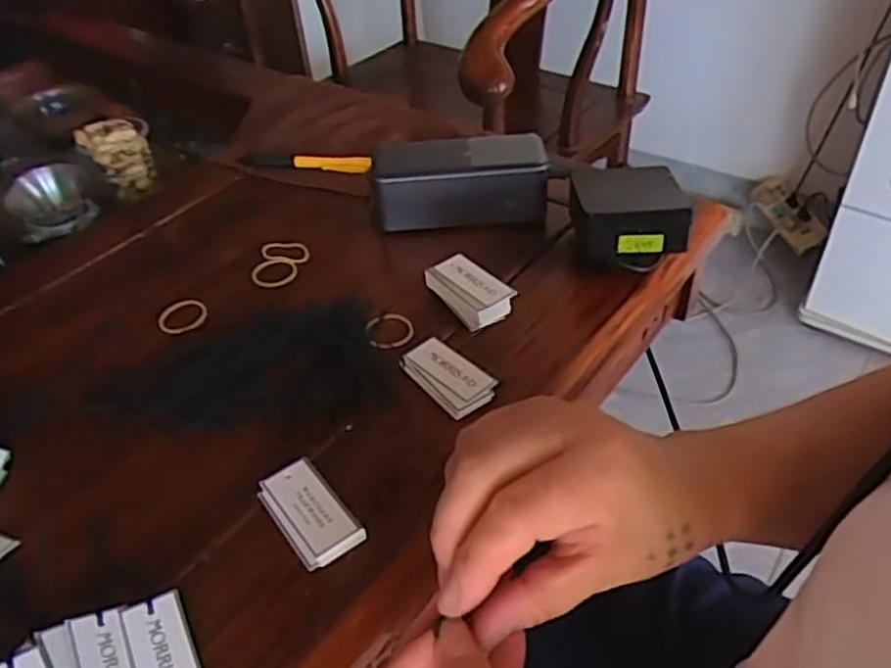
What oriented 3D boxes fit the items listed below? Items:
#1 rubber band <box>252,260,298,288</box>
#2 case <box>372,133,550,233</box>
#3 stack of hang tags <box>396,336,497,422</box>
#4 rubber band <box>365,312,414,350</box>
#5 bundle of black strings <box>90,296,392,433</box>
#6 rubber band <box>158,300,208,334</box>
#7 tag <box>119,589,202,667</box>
[{"bbox_3d":[-0.123,-0.044,0.530,0.032,0.005,0.030,-2,42,2],"label":"rubber band"},{"bbox_3d":[0.011,-0.116,0.553,0.126,0.057,0.055,-6,43,-3],"label":"case"},{"bbox_3d":[0.001,0.024,0.436,0.032,0.011,0.063,-30,48,-26],"label":"stack of hang tags"},{"bbox_3d":[-0.036,-0.002,0.475,0.030,0.004,0.033,-2,42,2],"label":"rubber band"},{"bbox_3d":[-0.124,0.019,0.448,0.167,0.009,0.102,-11,42,-7],"label":"bundle of black strings"},{"bbox_3d":[-0.179,-0.013,0.498,0.032,0.004,0.034,-18,44,-15],"label":"rubber band"},{"bbox_3d":[-0.121,0.140,0.316,0.026,0.009,0.056,-21,45,-18],"label":"tag"}]

